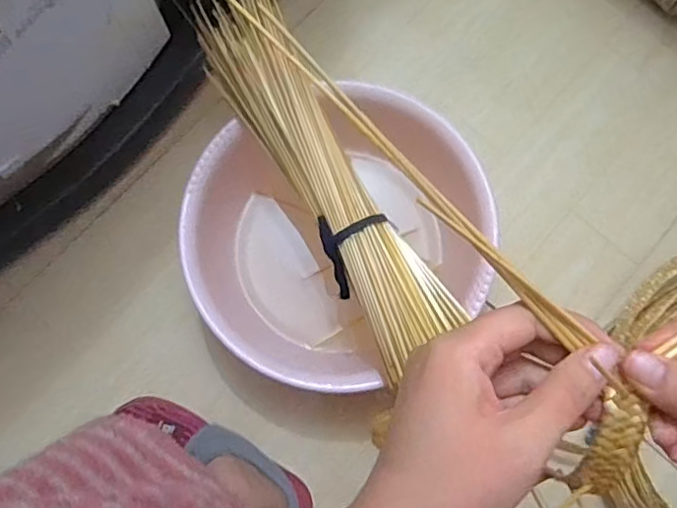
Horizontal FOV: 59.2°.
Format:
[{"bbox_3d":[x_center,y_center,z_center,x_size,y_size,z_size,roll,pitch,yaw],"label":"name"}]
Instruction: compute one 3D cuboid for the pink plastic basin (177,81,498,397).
[{"bbox_3d":[0.001,-0.011,0.748,0.357,0.171,0.333,0,77,-1],"label":"pink plastic basin"}]

